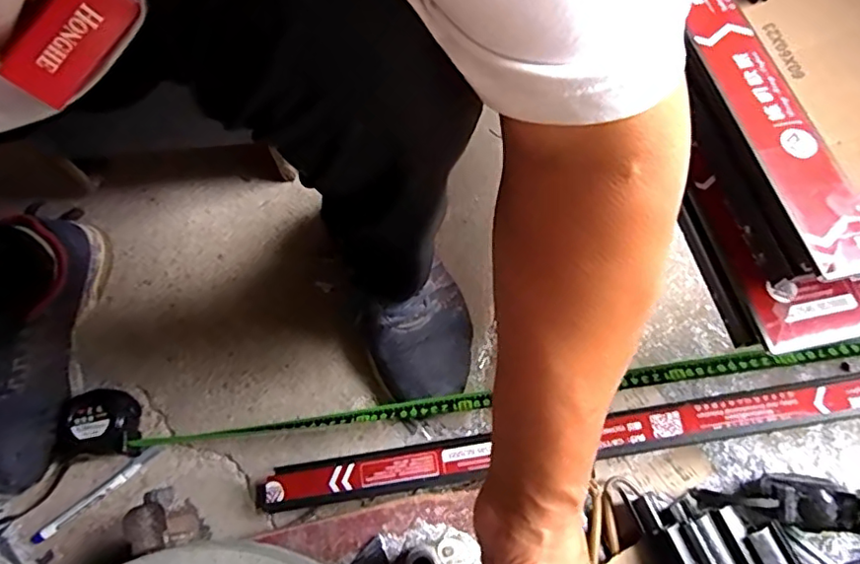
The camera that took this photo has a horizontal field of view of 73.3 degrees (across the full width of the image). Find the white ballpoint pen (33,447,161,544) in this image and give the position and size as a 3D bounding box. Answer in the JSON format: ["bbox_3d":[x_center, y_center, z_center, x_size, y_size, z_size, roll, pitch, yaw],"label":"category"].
[{"bbox_3d":[-0.327,0.209,0.569,0.138,0.014,0.013,-36,72,-14],"label":"white ballpoint pen"}]

